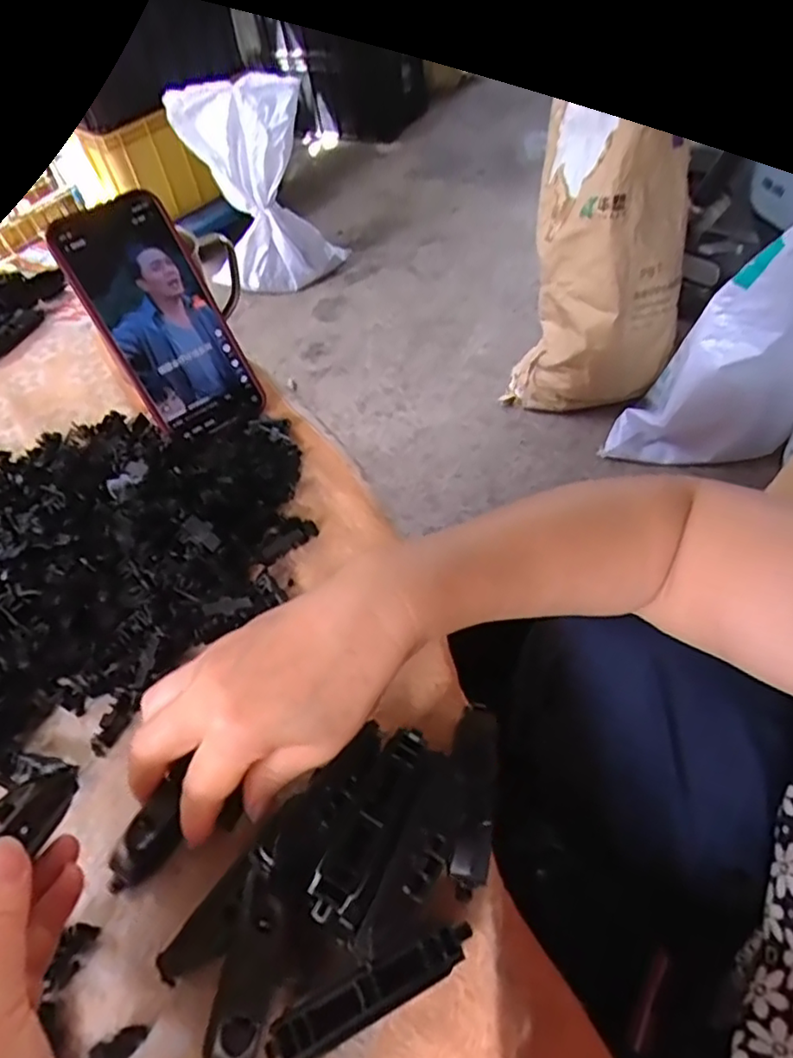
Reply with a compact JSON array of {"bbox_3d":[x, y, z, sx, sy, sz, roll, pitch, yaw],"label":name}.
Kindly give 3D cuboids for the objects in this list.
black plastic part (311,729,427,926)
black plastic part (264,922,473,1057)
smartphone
[{"bbox_3d":[-0.010,0.120,0.262,0.019,0.011,0.078,20,57,18],"label":"black plastic part"},{"bbox_3d":[-0.008,0.175,0.239,0.081,0.018,0.015,-23,55,-12],"label":"black plastic part"},{"bbox_3d":[-0.154,-0.137,0.417,0.077,0.151,0.009,-33,23,-13],"label":"smartphone"}]

